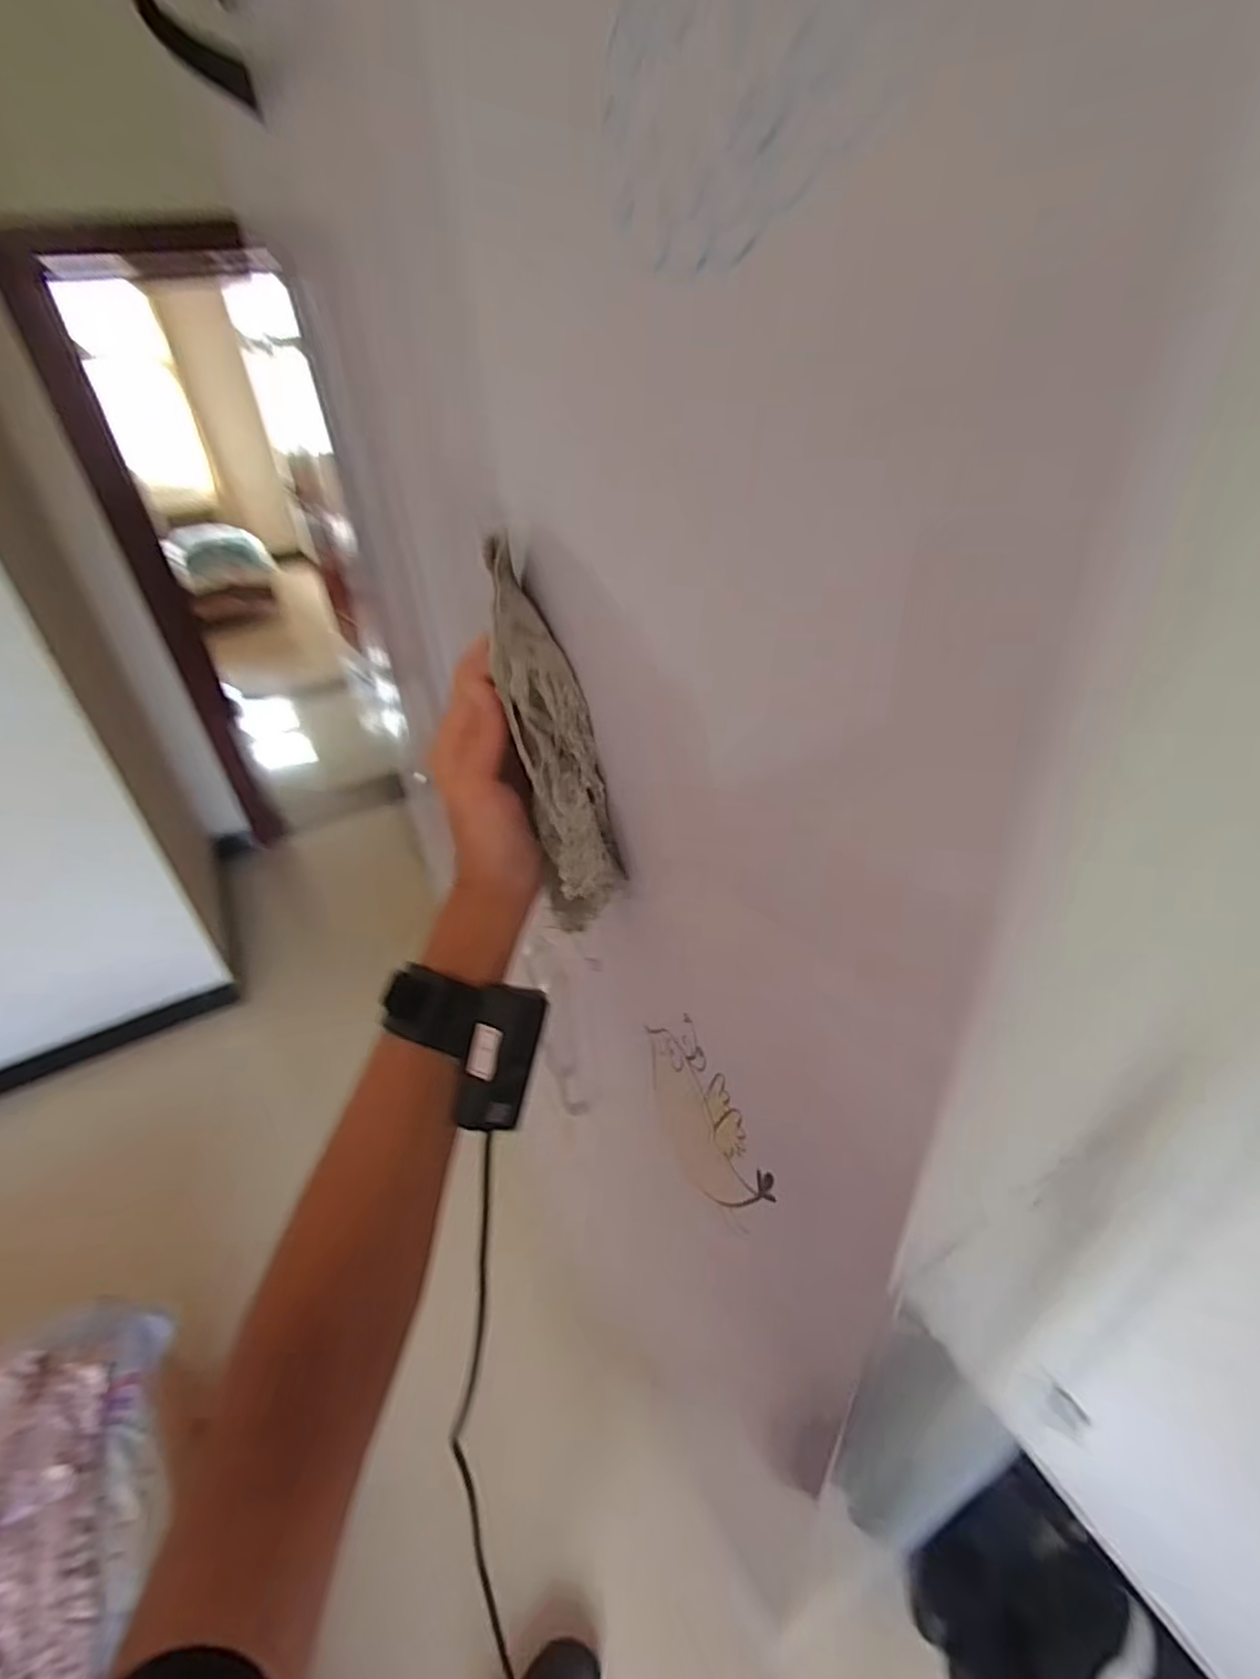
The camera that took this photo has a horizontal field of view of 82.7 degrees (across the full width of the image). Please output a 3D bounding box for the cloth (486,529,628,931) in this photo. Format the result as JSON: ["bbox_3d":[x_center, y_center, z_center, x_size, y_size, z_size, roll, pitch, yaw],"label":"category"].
[{"bbox_3d":[-0.040,-0.052,0.369,0.040,0.194,0.028,-17,11,-16],"label":"cloth"}]

